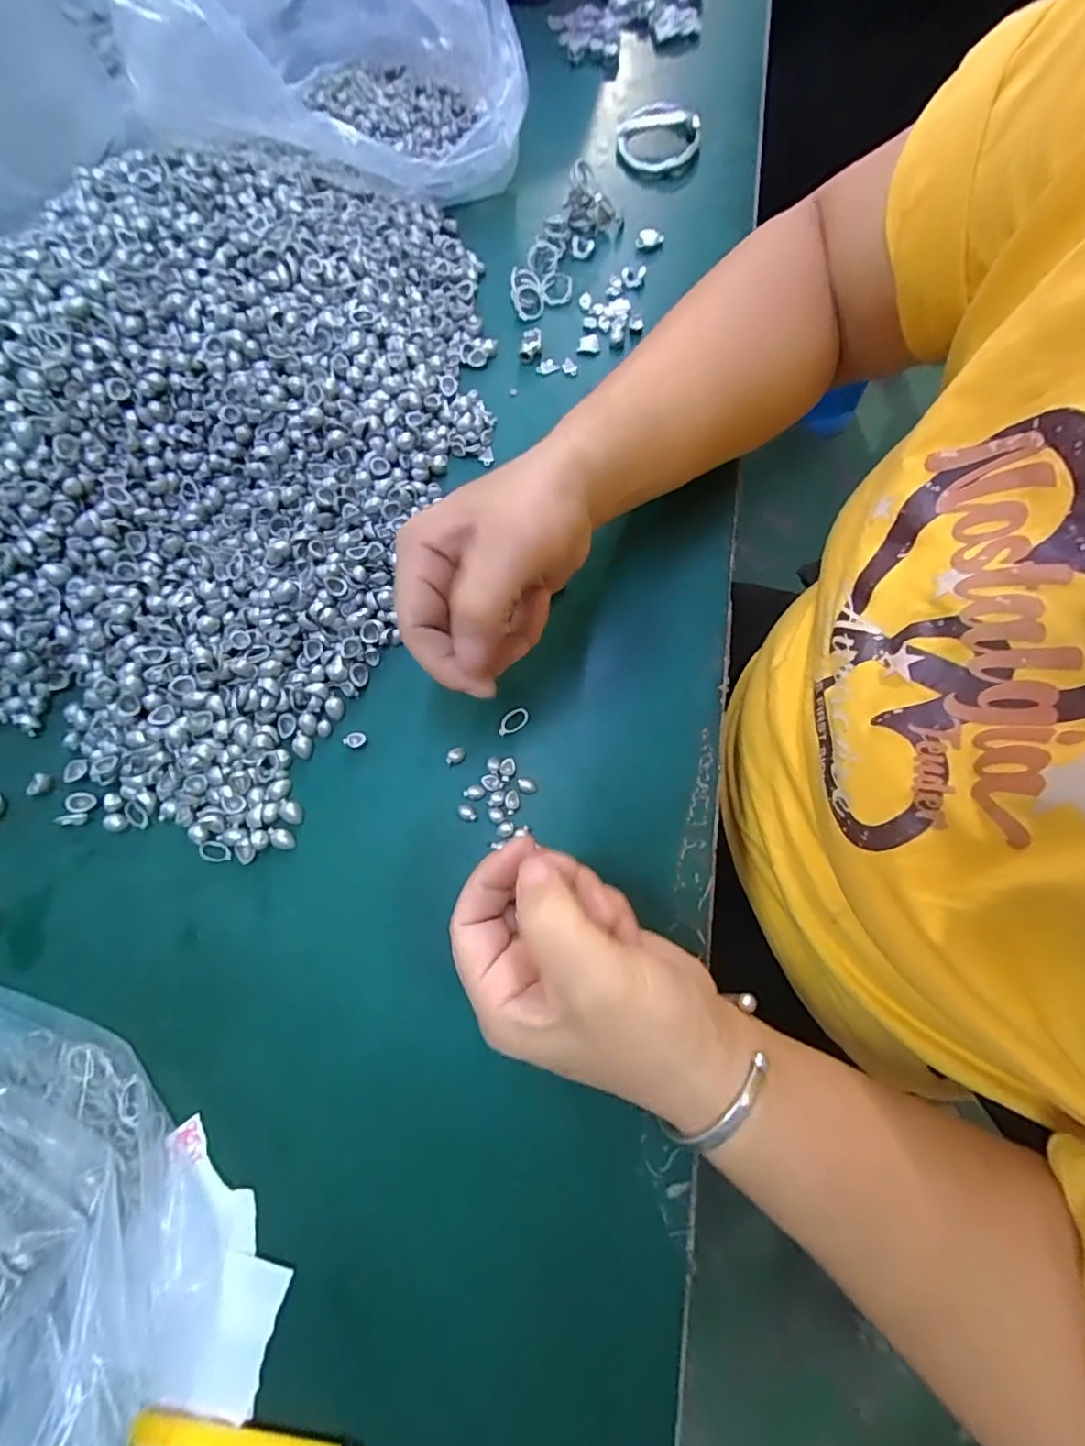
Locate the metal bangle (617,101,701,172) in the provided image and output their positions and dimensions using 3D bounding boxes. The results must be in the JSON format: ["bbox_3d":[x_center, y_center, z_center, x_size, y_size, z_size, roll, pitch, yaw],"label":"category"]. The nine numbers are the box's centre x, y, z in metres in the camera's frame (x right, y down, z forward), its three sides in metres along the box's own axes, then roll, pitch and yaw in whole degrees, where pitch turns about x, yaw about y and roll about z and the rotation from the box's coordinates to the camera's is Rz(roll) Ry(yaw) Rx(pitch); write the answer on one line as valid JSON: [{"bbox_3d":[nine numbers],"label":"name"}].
[{"bbox_3d":[0.082,-0.416,0.389,0.055,0.011,0.054,0,75,0],"label":"metal bangle"}]

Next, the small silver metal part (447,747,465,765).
[{"bbox_3d":[-0.045,0.017,0.285,0.011,0.004,0.008,-19,76,-4],"label":"small silver metal part"}]

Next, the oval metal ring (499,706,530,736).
[{"bbox_3d":[-0.015,-0.001,0.288,0.018,0.004,0.010,-42,79,-10],"label":"oval metal ring"}]

